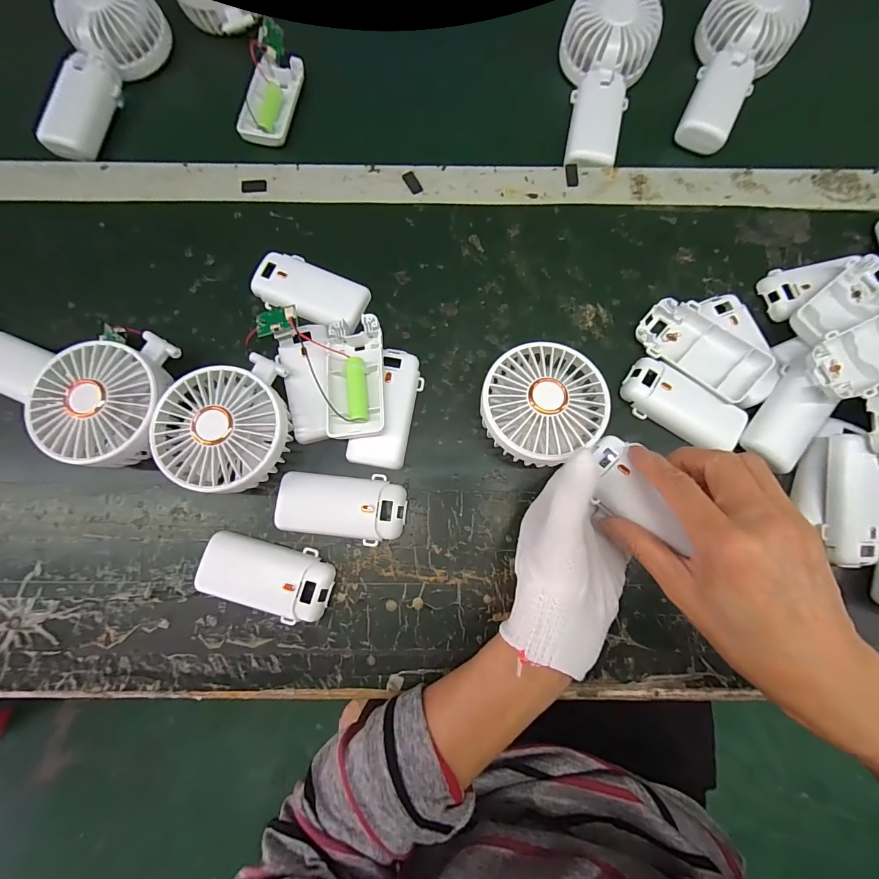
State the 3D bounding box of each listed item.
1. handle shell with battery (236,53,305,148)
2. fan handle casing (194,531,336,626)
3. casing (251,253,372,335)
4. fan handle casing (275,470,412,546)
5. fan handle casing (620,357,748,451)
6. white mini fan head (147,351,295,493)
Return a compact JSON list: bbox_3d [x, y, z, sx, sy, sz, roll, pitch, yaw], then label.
[{"bbox_3d":[-0.163,-0.331,0.379,0.045,0.017,0.094,10,77,2],"label":"handle shell with battery"},{"bbox_3d":[-0.123,0.099,0.278,0.092,0.016,0.048,11,78,2],"label":"fan handle casing"},{"bbox_3d":[-0.105,-0.122,0.322,0.092,0.015,0.049,22,78,4],"label":"casing"},{"bbox_3d":[-0.072,0.049,0.287,0.092,0.015,0.047,1,77,0],"label":"fan handle casing"},{"bbox_3d":[0.190,-0.026,0.306,0.093,0.016,0.042,34,79,7],"label":"fan handle casing"},{"bbox_3d":[-0.151,-0.008,0.283,0.084,0.045,0.092,0,77,0],"label":"white mini fan head"}]

